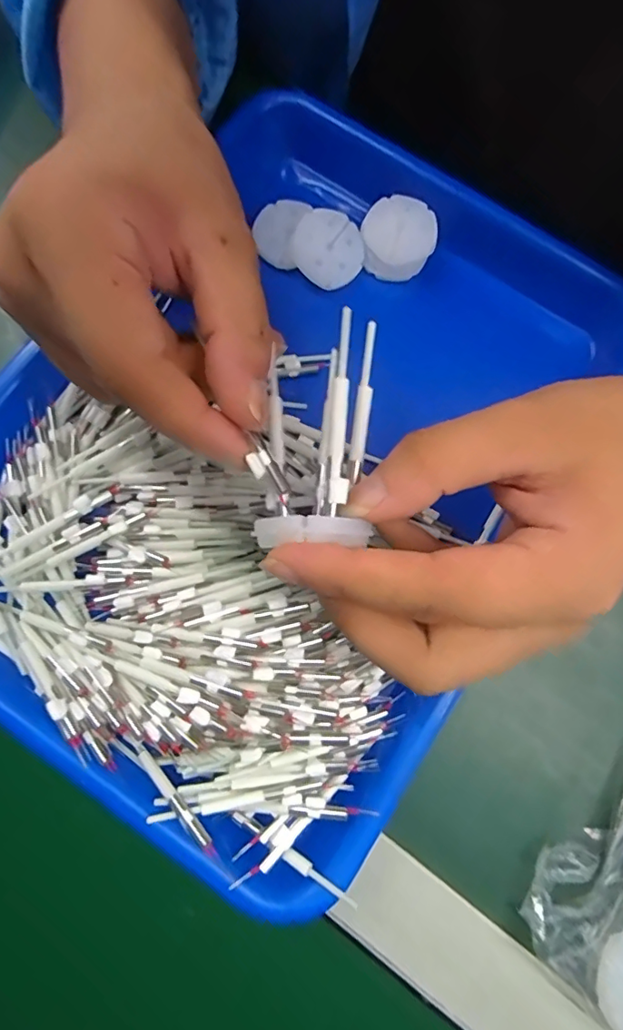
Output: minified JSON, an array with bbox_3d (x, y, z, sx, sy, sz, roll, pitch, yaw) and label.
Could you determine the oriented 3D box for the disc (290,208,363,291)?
[{"bbox_3d":[0.009,-0.138,0.272,0.037,0.004,0.037,-1,96,-15],"label":"disc"}]

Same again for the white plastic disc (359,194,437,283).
[{"bbox_3d":[0.046,-0.146,0.275,0.037,0.008,0.041,4,78,-1],"label":"white plastic disc"}]

